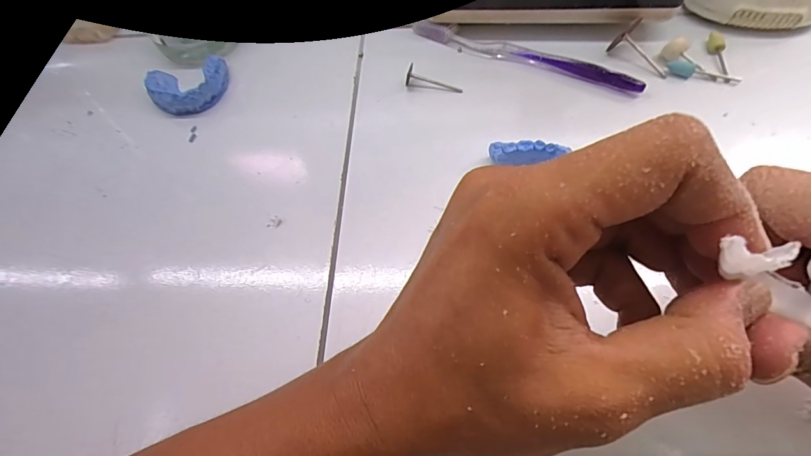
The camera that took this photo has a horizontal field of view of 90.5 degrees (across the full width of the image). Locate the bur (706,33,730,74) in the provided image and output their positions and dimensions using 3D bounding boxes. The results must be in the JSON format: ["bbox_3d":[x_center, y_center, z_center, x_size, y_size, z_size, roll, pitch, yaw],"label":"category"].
[{"bbox_3d":[0.238,-0.135,0.306,0.010,0.007,0.042,7,61,9],"label":"bur"}]

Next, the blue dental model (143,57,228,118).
[{"bbox_3d":[-0.175,-0.114,0.323,0.059,0.018,0.050,-12,60,-2],"label":"blue dental model"}]

